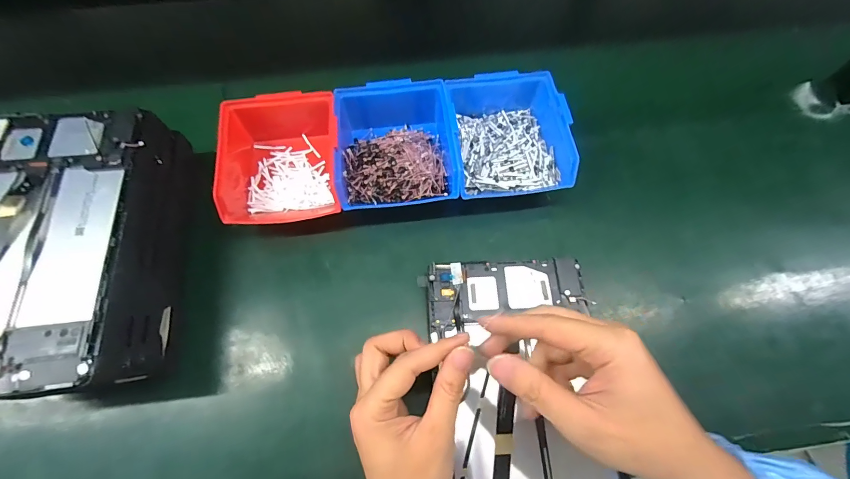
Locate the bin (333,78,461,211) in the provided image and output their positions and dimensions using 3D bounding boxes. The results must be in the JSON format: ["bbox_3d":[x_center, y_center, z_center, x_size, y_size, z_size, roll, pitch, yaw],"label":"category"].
[{"bbox_3d":[-0.032,-0.100,0.404,0.123,0.070,0.145,-6,68,-3],"label":"bin"}]

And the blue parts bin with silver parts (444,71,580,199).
[{"bbox_3d":[0.089,-0.118,0.411,0.120,0.070,0.147,-6,68,-2],"label":"blue parts bin with silver parts"}]

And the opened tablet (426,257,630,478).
[{"bbox_3d":[0.084,0.135,0.316,0.148,0.007,0.245,-4,68,-1],"label":"opened tablet"}]

